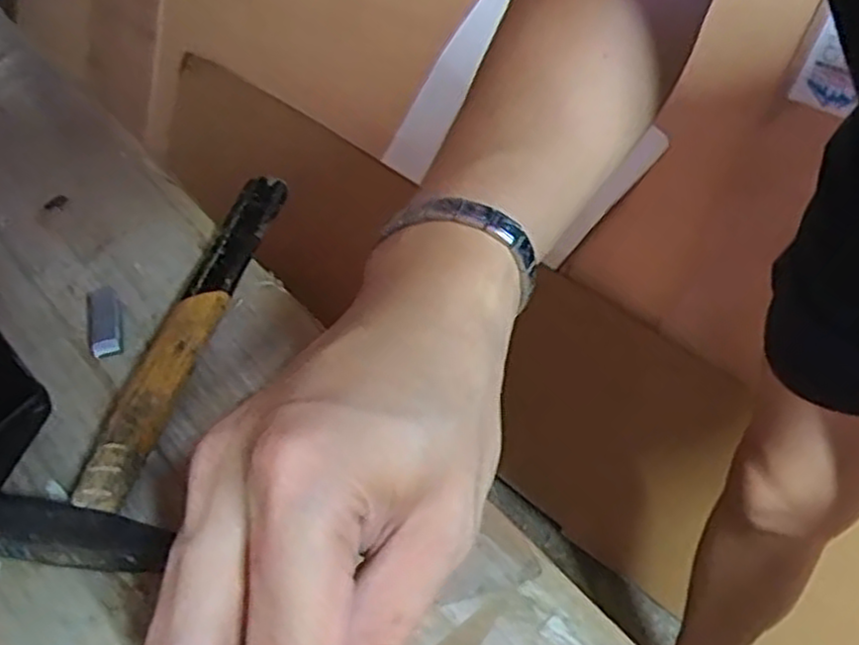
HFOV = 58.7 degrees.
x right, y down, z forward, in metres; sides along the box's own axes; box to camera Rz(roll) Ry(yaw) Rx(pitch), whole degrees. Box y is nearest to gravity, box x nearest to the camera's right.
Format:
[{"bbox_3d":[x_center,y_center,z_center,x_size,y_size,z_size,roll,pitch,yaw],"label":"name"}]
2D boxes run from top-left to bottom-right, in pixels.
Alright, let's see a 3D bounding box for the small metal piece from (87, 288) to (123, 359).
[{"bbox_3d":[-0.141,-0.001,0.331,0.014,0.006,0.042,-12,49,-15],"label":"small metal piece"}]

